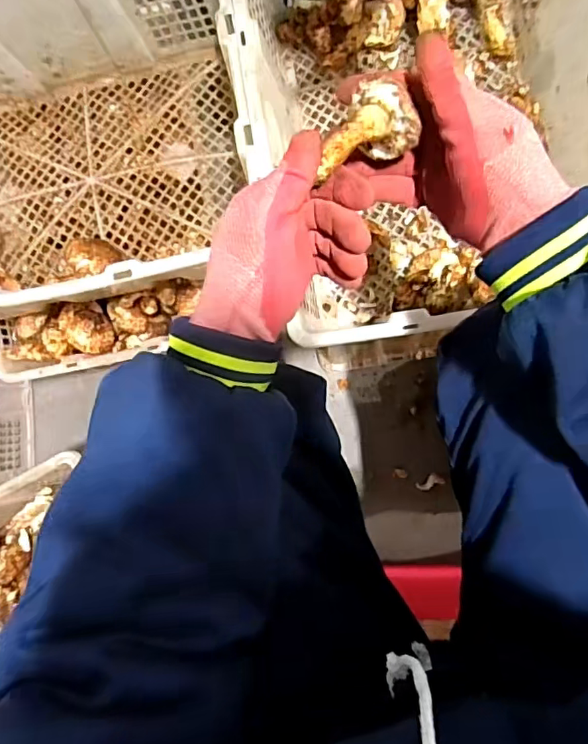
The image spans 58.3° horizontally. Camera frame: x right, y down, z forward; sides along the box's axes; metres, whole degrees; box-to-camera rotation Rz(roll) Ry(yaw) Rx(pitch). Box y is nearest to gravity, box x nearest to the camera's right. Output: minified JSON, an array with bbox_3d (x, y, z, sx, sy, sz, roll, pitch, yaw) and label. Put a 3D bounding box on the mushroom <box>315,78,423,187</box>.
[{"bbox_3d":[0.039,-0.141,0.313,0.063,0.036,0.033,-28,85,5],"label":"mushroom"}]

